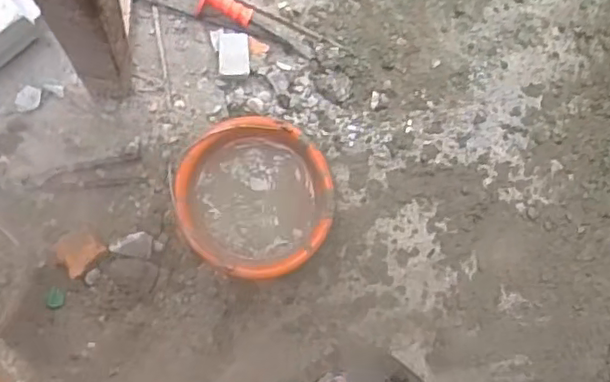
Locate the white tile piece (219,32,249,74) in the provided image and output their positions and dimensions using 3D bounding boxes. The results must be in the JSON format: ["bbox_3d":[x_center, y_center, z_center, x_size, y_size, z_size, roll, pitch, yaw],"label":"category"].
[{"bbox_3d":[-0.130,-0.252,1.103,0.057,0.008,0.075,3,95,12],"label":"white tile piece"}]

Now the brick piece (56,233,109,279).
[{"bbox_3d":[-0.394,0.103,1.045,0.072,0.049,0.079,0,87,-8],"label":"brick piece"}]

